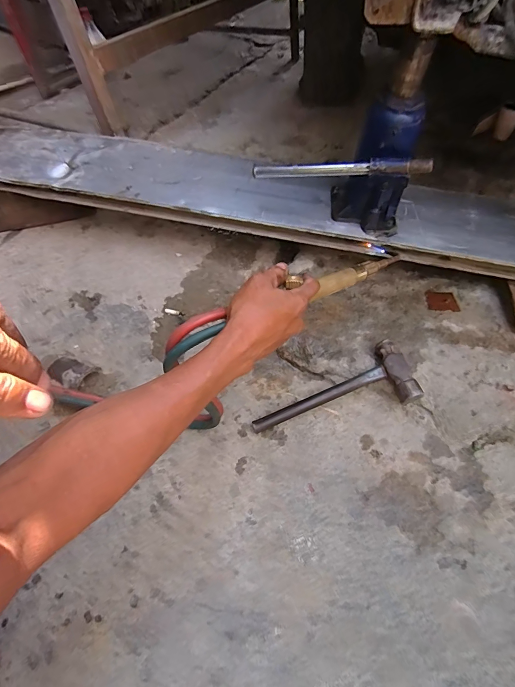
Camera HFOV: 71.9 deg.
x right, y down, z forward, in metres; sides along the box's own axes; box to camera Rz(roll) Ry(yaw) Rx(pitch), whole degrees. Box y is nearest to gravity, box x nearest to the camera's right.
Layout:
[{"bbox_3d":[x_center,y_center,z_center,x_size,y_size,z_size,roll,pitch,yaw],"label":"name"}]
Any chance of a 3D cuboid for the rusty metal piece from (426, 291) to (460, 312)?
[{"bbox_3d":[0.361,-0.084,0.696,0.058,0.004,0.049,3,54,4],"label":"rusty metal piece"}]

